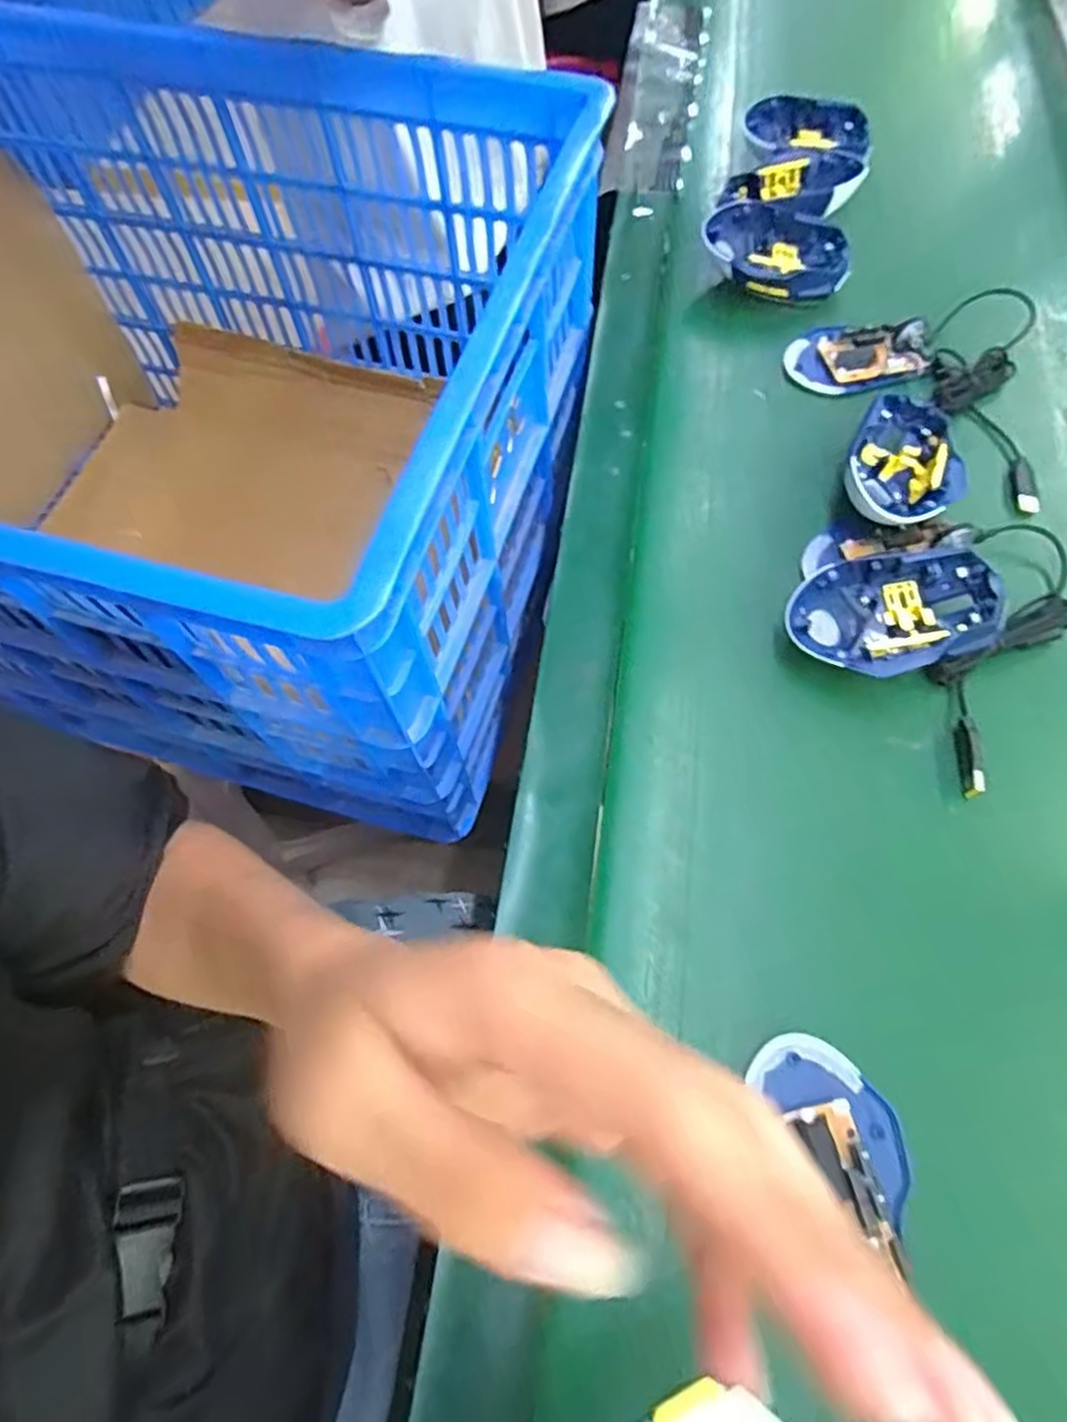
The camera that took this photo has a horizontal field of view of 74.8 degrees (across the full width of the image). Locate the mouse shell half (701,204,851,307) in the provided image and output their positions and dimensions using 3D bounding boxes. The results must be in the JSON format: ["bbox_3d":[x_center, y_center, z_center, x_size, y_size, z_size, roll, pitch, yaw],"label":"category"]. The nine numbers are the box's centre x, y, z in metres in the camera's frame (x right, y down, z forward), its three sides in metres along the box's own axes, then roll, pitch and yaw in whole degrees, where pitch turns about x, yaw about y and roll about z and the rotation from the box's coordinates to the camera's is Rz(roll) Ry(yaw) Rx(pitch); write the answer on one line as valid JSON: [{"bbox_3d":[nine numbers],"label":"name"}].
[{"bbox_3d":[0.200,-0.380,0.587,0.121,0.043,0.080,10,67,2],"label":"mouse shell half"}]

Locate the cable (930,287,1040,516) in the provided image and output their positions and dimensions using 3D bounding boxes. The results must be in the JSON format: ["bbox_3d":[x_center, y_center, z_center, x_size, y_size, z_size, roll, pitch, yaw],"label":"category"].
[{"bbox_3d":[0.340,-0.243,0.524,0.077,0.019,0.206,11,67,3],"label":"cable"}]

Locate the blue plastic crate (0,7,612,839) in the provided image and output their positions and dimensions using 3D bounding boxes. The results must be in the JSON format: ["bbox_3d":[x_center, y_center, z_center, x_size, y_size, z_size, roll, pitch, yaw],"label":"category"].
[{"bbox_3d":[-0.364,-0.239,0.640,0.749,0.467,0.463,16,67,5],"label":"blue plastic crate"}]

